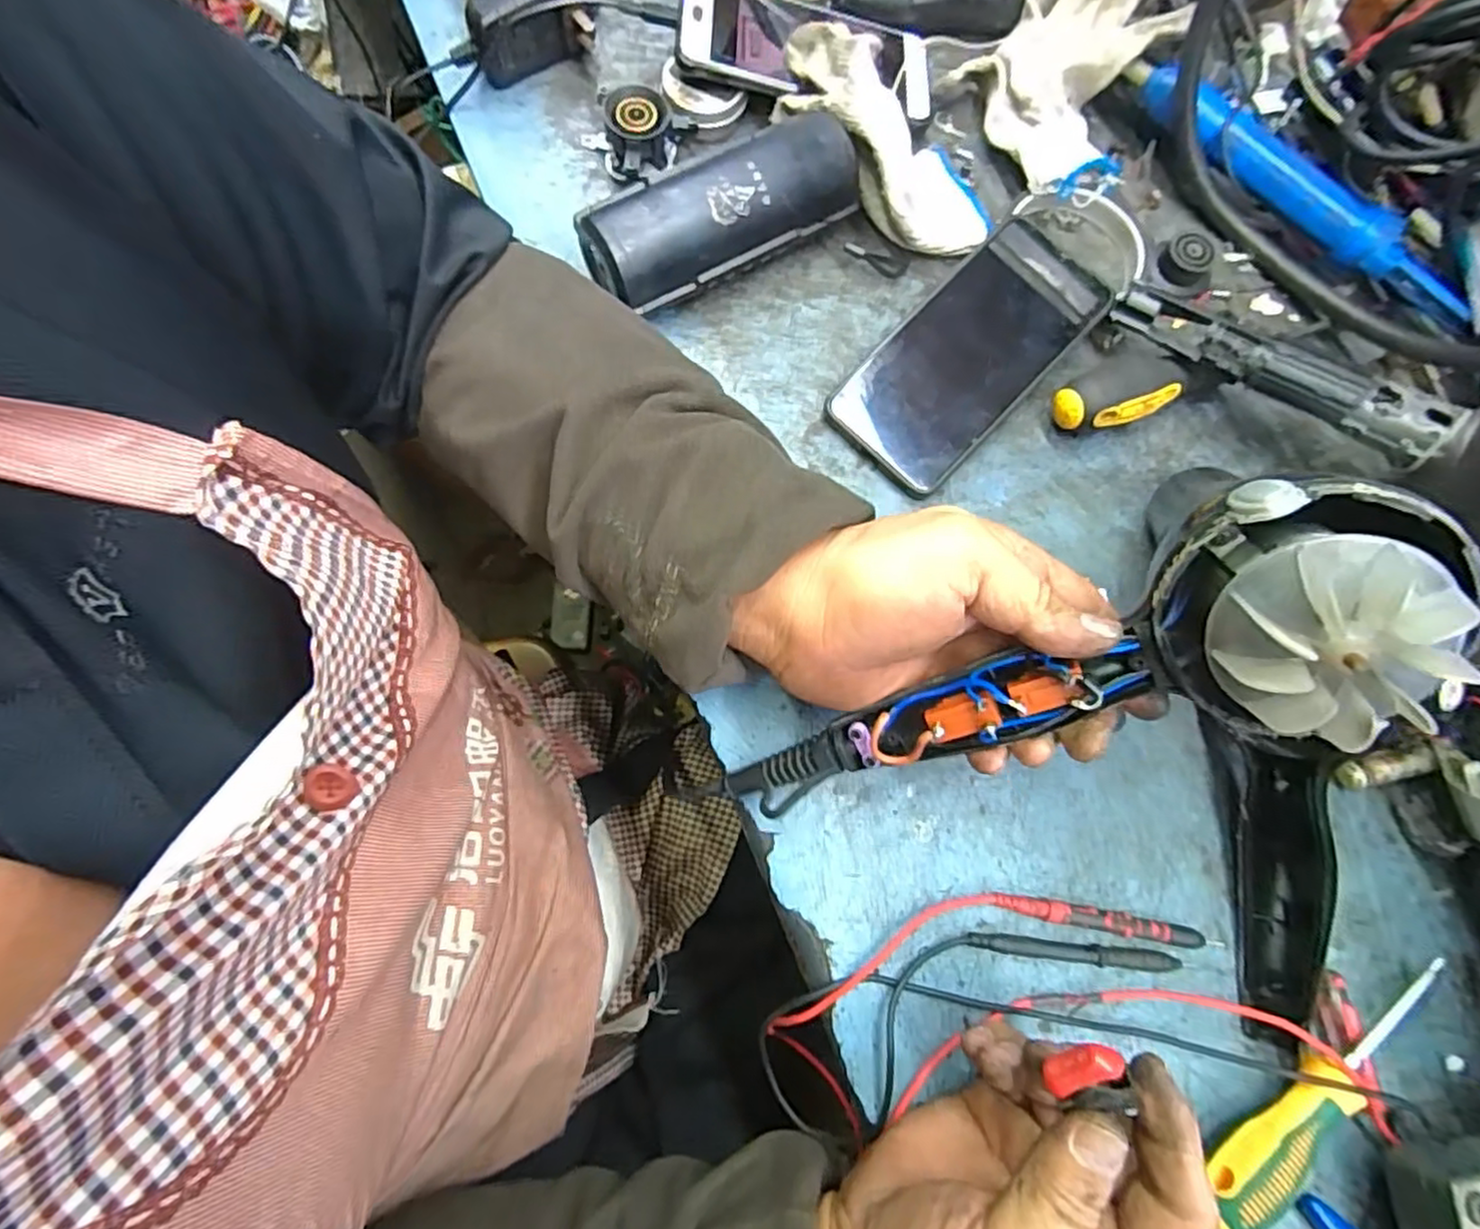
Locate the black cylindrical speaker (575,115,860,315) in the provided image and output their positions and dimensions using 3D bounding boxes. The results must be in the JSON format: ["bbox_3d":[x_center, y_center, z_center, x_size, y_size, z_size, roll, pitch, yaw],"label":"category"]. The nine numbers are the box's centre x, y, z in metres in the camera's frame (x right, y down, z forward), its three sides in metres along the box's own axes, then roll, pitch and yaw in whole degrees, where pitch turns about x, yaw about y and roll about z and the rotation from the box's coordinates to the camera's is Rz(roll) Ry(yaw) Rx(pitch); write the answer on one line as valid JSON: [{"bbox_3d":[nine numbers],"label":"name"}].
[{"bbox_3d":[-0.009,-0.213,0.374,0.155,0.052,0.055,-31,80,-11],"label":"black cylindrical speaker"}]

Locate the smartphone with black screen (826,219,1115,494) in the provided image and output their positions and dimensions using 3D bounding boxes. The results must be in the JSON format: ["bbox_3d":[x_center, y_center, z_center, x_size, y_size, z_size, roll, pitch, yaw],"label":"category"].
[{"bbox_3d":[0.123,-0.142,0.375,0.076,0.009,0.152,44,86,3],"label":"smartphone with black screen"}]

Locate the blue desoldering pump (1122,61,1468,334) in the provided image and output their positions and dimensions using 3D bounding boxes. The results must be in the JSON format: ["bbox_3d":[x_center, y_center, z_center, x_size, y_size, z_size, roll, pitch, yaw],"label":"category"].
[{"bbox_3d":[0.321,-0.246,0.401,0.230,0.025,0.027,43,77,6],"label":"blue desoldering pump"}]

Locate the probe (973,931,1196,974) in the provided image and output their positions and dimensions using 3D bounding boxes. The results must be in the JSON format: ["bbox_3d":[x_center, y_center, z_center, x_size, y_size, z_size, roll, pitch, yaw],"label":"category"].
[{"bbox_3d":[0.157,0.156,0.317,0.103,0.006,0.010,8,76,-3],"label":"probe"}]

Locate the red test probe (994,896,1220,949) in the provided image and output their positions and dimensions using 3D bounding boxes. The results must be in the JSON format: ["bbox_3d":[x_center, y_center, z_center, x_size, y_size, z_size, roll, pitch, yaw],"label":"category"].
[{"bbox_3d":[0.172,0.144,0.324,0.107,0.011,0.011,10,76,-2],"label":"red test probe"}]

